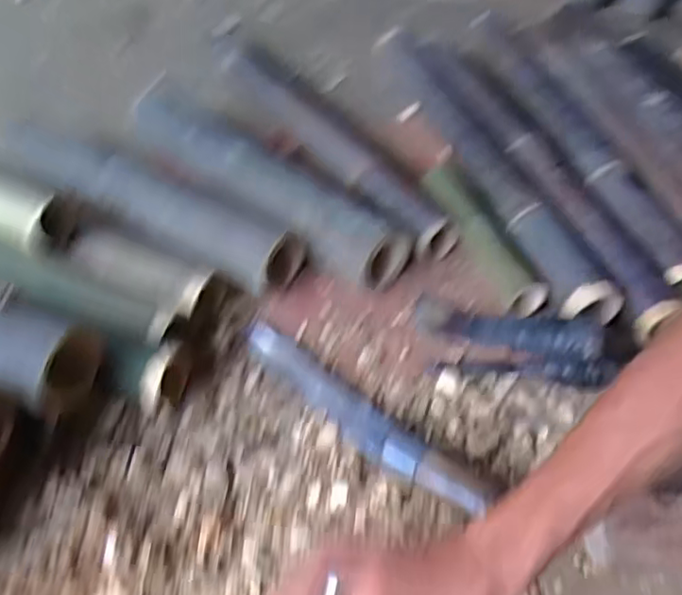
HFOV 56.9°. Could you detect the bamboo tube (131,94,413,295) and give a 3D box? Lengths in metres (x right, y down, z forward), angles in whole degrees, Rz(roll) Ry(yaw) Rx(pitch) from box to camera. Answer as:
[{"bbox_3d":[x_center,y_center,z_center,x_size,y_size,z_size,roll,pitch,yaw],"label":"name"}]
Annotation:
[{"bbox_3d":[-0.102,-0.146,0.785,0.416,0.074,0.077,34,57,26],"label":"bamboo tube"}]

